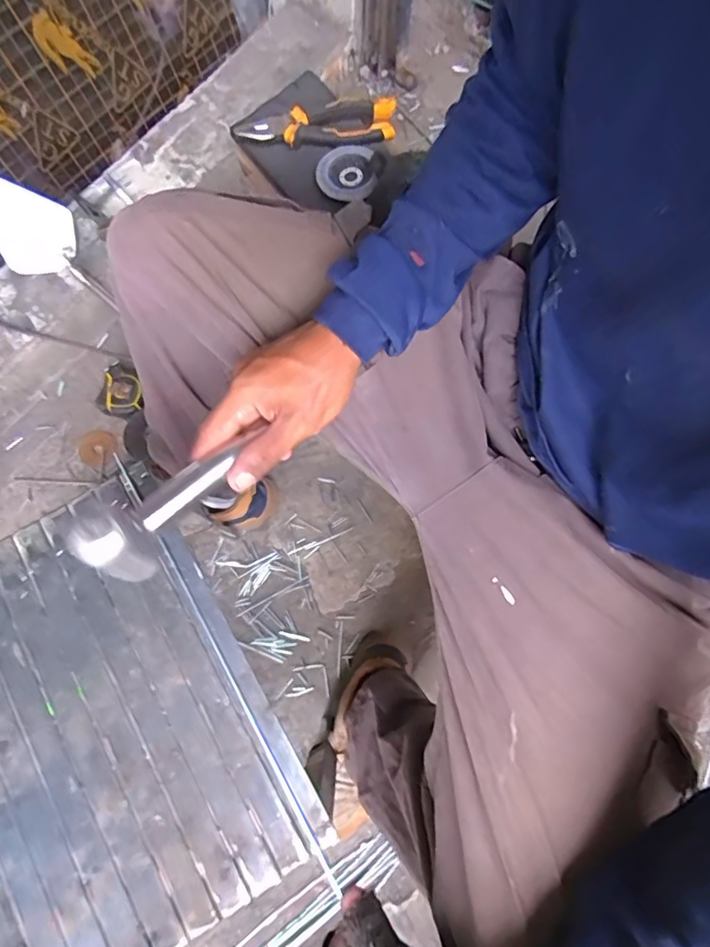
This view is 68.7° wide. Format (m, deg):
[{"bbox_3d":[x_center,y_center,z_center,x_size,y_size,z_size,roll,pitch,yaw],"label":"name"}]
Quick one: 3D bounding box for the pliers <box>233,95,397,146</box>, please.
[{"bbox_3d":[-0.047,-0.435,0.642,0.189,0.017,0.063,-2,75,0],"label":"pliers"}]

